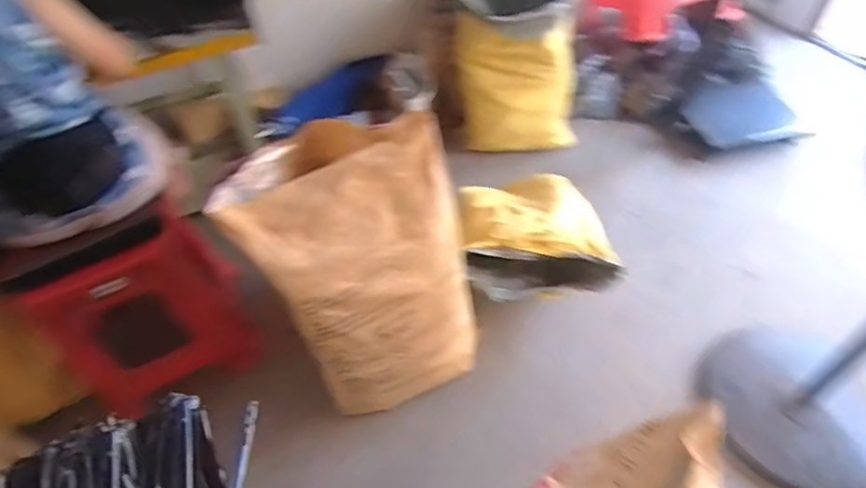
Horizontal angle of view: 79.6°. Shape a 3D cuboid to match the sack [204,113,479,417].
[{"bbox_3d":[-0.159,0.076,1.250,0.444,0.630,0.345,-20,53,-11],"label":"sack"}]

